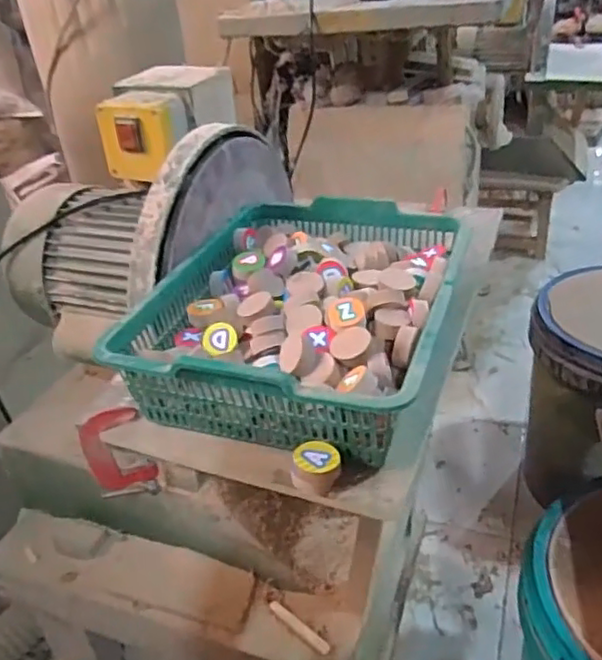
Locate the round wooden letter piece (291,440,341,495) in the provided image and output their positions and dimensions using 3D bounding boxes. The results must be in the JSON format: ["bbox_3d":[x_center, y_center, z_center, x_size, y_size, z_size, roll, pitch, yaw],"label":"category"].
[{"bbox_3d":[0.010,0.093,0.425,0.032,0.025,0.028,-5,33,1],"label":"round wooden letter piece"}]

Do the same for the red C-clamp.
[{"bbox_3d":[-0.148,0.105,0.520,0.048,0.097,0.016,-17,35,-18],"label":"red C-clamp"}]

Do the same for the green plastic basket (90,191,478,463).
[{"bbox_3d":[0.008,-0.018,0.534,0.230,0.077,0.296,7,35,18],"label":"green plastic basket"}]

